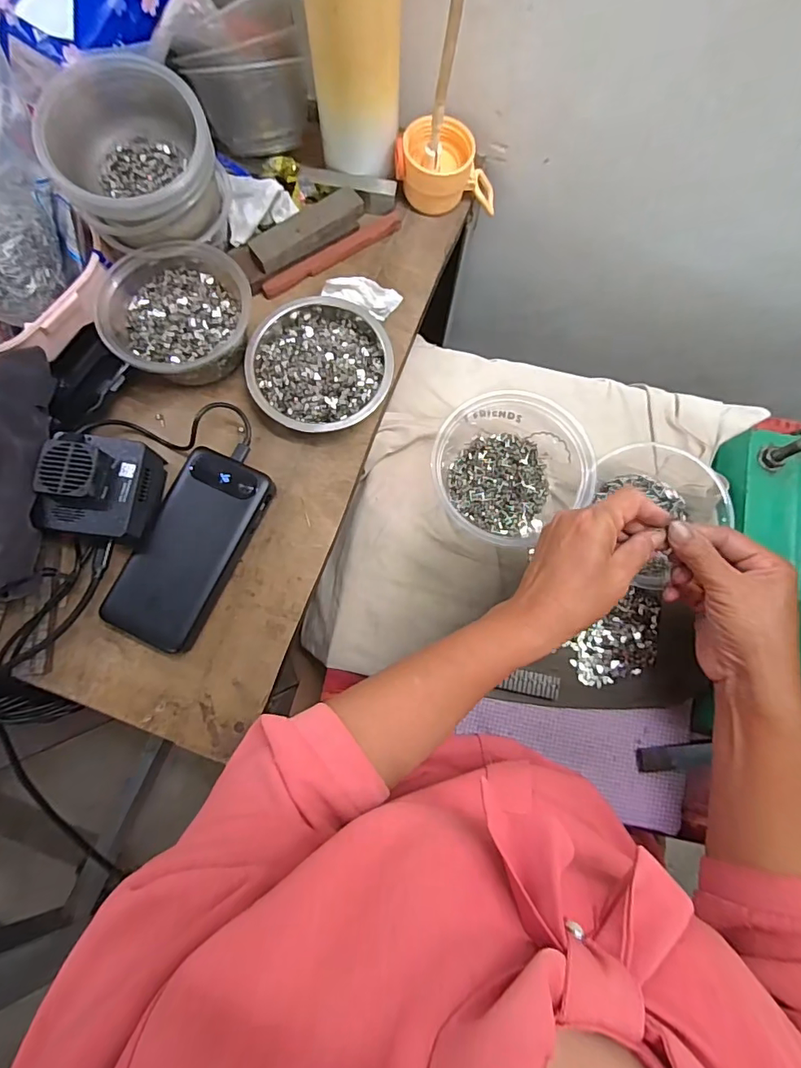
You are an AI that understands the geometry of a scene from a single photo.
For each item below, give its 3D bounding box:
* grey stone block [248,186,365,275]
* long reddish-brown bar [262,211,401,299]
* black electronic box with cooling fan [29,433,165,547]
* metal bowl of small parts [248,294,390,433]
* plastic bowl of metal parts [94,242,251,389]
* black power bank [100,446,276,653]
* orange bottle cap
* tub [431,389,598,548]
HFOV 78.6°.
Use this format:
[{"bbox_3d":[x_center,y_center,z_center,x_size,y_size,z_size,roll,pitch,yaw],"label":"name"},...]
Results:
[{"bbox_3d":[-0.084,-0.276,0.446,0.109,0.019,0.028,-34,81,-8],"label":"grey stone block"},{"bbox_3d":[-0.062,-0.263,0.461,0.149,0.012,0.016,-36,81,-8],"label":"long reddish-brown bar"},{"bbox_3d":[-0.236,-0.038,0.379,0.073,0.036,0.078,7,78,0],"label":"black electronic box with cooling fan"},{"bbox_3d":[-0.069,-0.148,0.430,0.122,0.031,0.119,0,78,-1],"label":"metal bowl of small parts"},{"bbox_3d":[-0.182,-0.181,0.411,0.118,0.049,0.107,-16,79,-4],"label":"plastic bowl of metal parts"},{"bbox_3d":[-0.169,0.012,0.396,0.074,0.031,0.159,25,79,4],"label":"black power bank"},{"bbox_3d":[0.045,-0.340,0.464,0.098,0.065,0.056,8,78,0],"label":"orange bottle cap"},{"bbox_3d":[0.096,-0.068,0.430,0.134,0.052,0.124,0,78,-1],"label":"tub"}]

